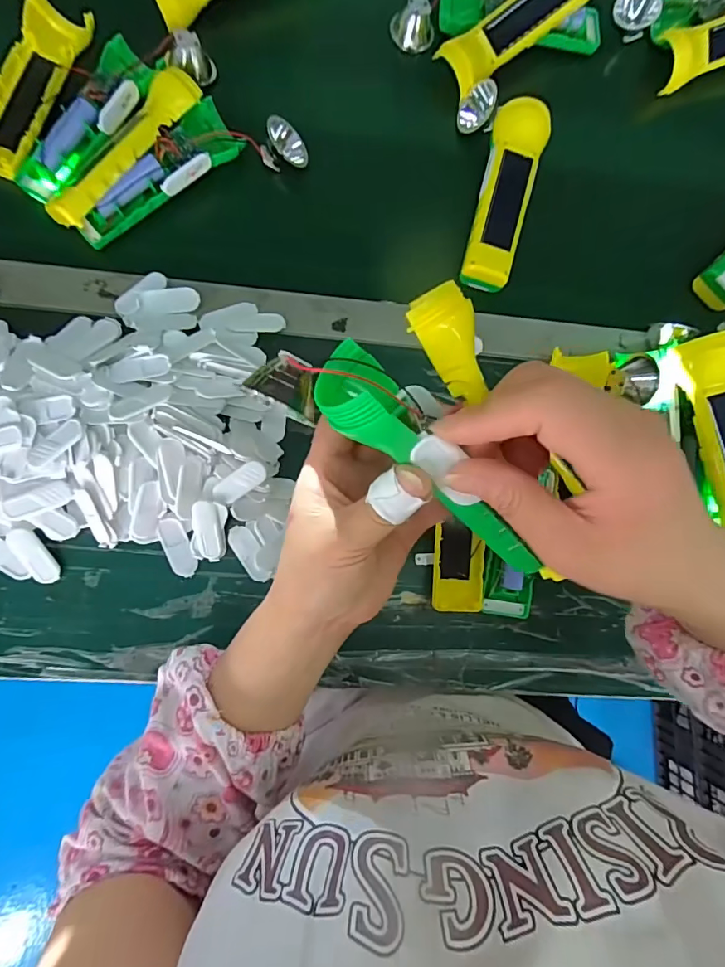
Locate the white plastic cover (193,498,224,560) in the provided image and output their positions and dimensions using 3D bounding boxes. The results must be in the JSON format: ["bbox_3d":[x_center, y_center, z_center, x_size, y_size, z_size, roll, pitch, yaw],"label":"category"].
[{"bbox_3d":[-0.123,0.039,0.381,0.021,0.006,0.050,-8,103,-7],"label":"white plastic cover"}]

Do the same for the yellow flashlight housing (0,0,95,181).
[{"bbox_3d":[-0.298,-0.352,0.425,0.055,0.018,0.167,20,81,-4],"label":"yellow flashlight housing"}]

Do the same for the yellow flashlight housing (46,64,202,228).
[{"bbox_3d":[-0.206,-0.287,0.407,0.041,0.030,0.164,39,80,-1],"label":"yellow flashlight housing"}]

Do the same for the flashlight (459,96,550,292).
[{"bbox_3d":[0.130,-0.262,0.433,0.046,0.038,0.166,14,82,-5],"label":"flashlight"}]

